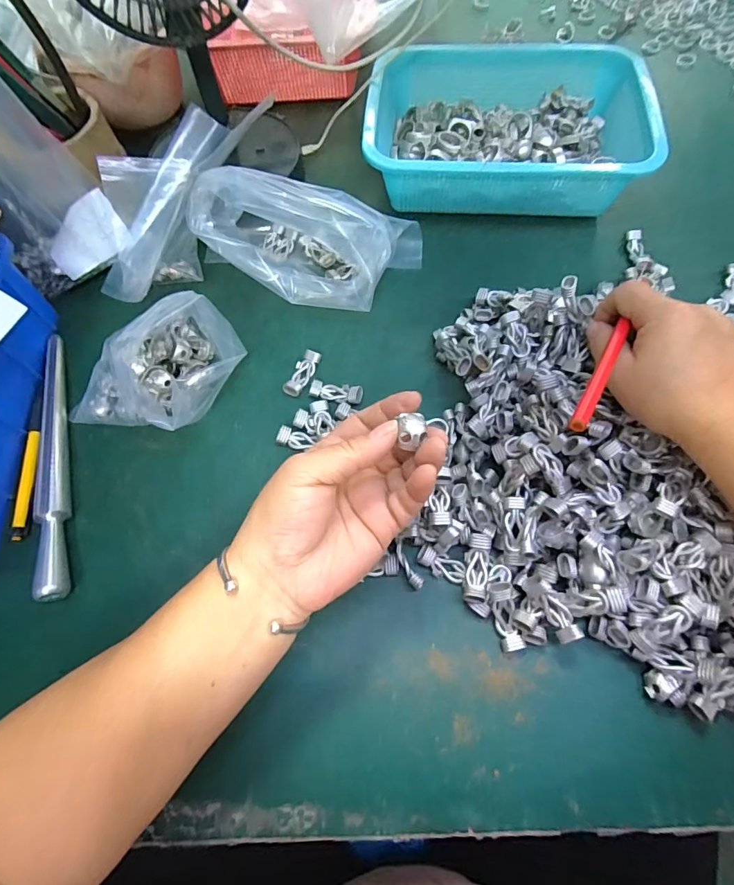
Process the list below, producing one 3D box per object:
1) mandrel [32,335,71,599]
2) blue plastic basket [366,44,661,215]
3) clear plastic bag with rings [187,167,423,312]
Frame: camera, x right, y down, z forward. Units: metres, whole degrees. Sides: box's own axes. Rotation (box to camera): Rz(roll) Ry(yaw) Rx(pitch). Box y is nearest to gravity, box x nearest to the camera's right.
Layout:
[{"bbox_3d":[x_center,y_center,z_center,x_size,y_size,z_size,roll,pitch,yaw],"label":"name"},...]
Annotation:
[{"bbox_3d":[-0.257,0.009,0.368,0.019,0.023,0.234,-17,65,-4],"label":"mandrel"},{"bbox_3d":[0.140,-0.321,0.472,0.264,0.071,0.180,5,66,6],"label":"blue plastic basket"},{"bbox_3d":[-0.053,-0.183,0.407,0.192,0.098,0.105,7,66,7],"label":"clear plastic bag with rings"}]

